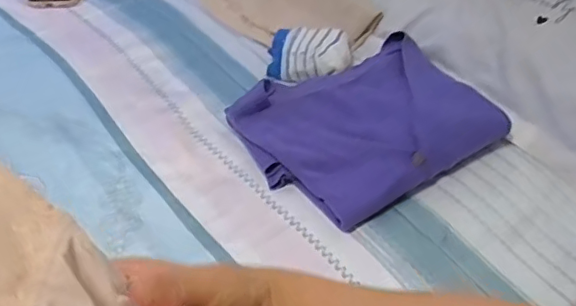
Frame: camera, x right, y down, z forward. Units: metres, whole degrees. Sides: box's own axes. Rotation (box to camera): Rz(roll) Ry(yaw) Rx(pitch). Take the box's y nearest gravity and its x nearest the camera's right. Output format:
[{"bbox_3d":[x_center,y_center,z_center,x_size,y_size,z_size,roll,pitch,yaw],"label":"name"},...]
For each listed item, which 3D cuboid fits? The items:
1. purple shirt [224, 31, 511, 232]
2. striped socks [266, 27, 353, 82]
[{"bbox_3d":[0.082,-0.033,0.622,0.238,0.048,0.193,-26,49,-21],"label":"purple shirt"},{"bbox_3d":[0.027,-0.123,0.725,0.102,0.038,0.078,4,45,7],"label":"striped socks"}]

